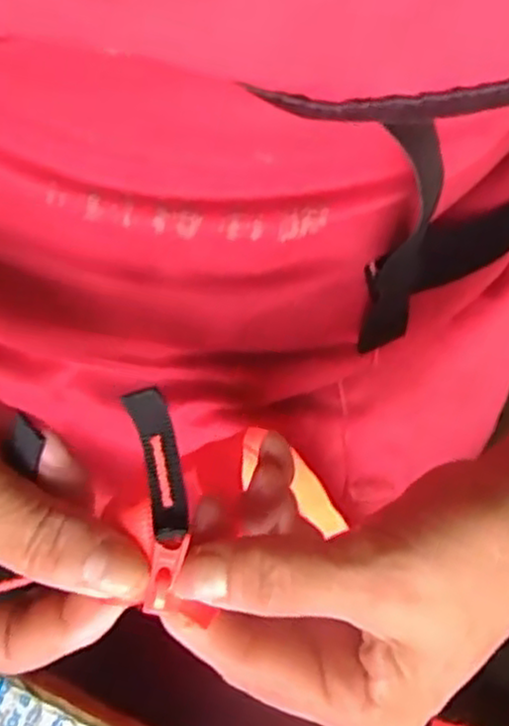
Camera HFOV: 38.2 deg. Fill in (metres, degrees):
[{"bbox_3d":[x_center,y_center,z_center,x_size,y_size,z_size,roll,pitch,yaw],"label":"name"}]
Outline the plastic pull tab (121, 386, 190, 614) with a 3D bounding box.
[{"bbox_3d":[-0.028,0.039,0.215,0.014,0.011,0.062,-6,86,0],"label":"plastic pull tab"}]

